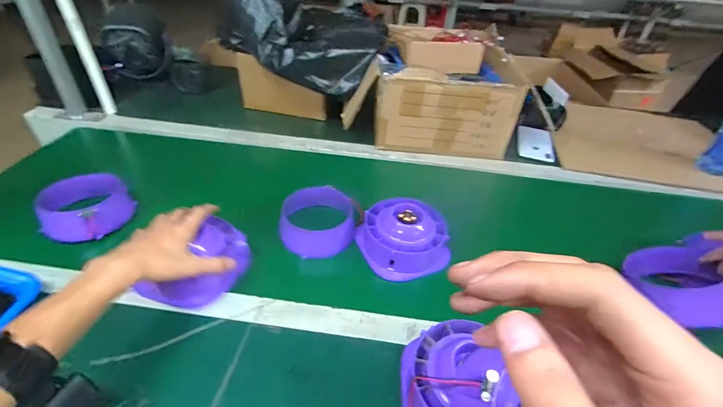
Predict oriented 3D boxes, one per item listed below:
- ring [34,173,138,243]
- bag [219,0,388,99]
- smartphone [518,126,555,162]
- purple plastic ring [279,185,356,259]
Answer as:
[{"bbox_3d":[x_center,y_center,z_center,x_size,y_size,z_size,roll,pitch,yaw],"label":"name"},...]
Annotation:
[{"bbox_3d":[-0.439,0.008,0.575,0.122,0.068,0.094,-29,49,-34],"label":"ring"},{"bbox_3d":[-0.116,-0.384,0.780,0.314,0.228,0.197,6,39,3],"label":"bag"},{"bbox_3d":[0.420,-0.148,0.867,0.077,0.011,0.146,10,43,14],"label":"smartphone"},{"bbox_3d":[-0.073,0.028,0.596,0.119,0.062,0.104,-4,39,-9],"label":"purple plastic ring"}]

